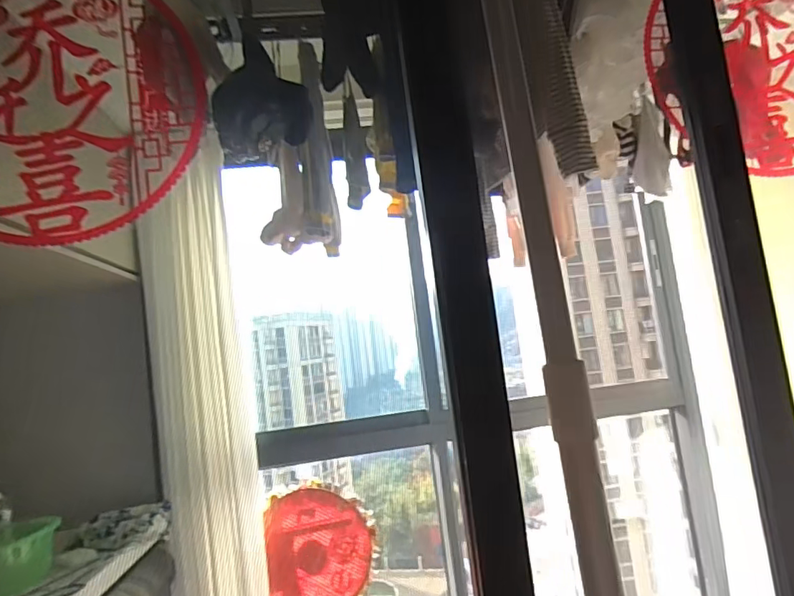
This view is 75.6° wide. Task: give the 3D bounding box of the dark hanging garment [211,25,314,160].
[{"bbox_3d":[-0.295,-0.417,1.134,0.190,0.178,0.183,-11,-7,33],"label":"dark hanging garment"}]

